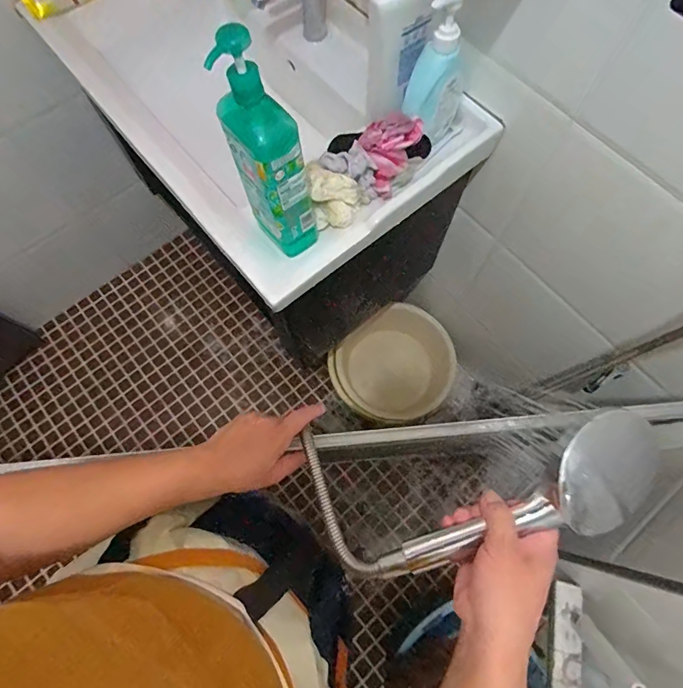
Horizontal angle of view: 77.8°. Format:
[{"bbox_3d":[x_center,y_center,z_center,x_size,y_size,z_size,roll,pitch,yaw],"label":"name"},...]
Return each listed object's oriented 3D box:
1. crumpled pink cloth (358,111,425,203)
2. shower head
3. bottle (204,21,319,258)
[{"bbox_3d":[0.066,-0.279,0.632,0.088,0.054,0.111,13,72,5],"label":"crumpled pink cloth"},{"bbox_3d":[0.151,0.148,0.358,0.247,0.045,0.086,-29,74,4],"label":"shower head"},{"bbox_3d":[-0.089,-0.219,0.509,0.069,0.263,0.105,-35,74,-11],"label":"bottle"}]

